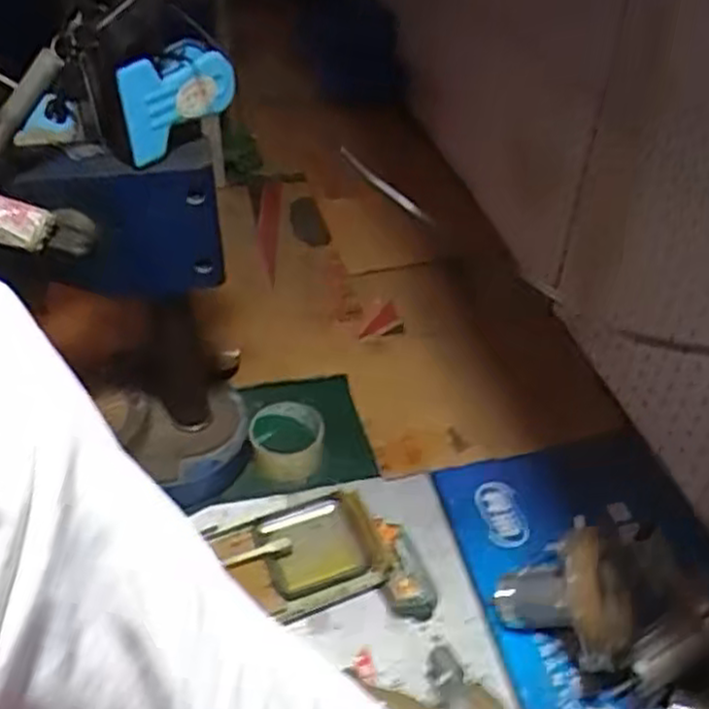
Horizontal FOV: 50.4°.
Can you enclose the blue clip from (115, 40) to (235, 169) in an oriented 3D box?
[{"bbox_3d":[-0.144,-0.214,0.626,0.041,0.076,0.113,18,43,18],"label":"blue clip"}]

